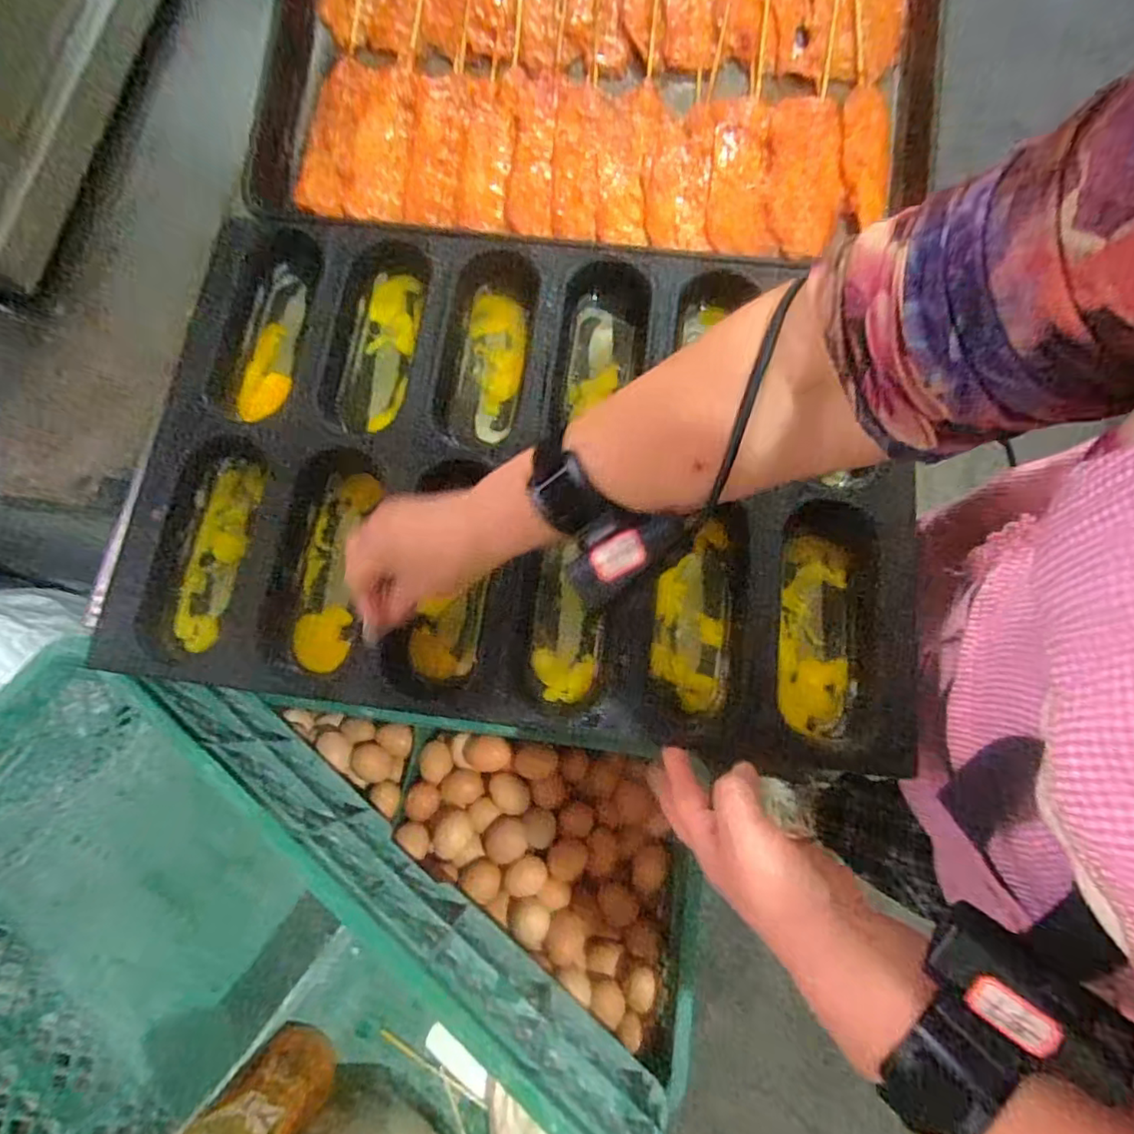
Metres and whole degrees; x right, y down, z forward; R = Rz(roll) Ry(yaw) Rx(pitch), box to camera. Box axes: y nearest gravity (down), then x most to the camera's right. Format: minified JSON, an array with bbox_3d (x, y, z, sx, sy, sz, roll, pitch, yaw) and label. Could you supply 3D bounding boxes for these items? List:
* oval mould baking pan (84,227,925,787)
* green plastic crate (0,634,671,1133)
[{"bbox_3d":[-0.027,-0.078,0.483,0.605,0.048,0.397,6,75,3],"label":"oval mould baking pan"},{"bbox_3d":[-0.252,0.385,0.486,0.647,0.190,0.336,40,80,11],"label":"green plastic crate"}]

